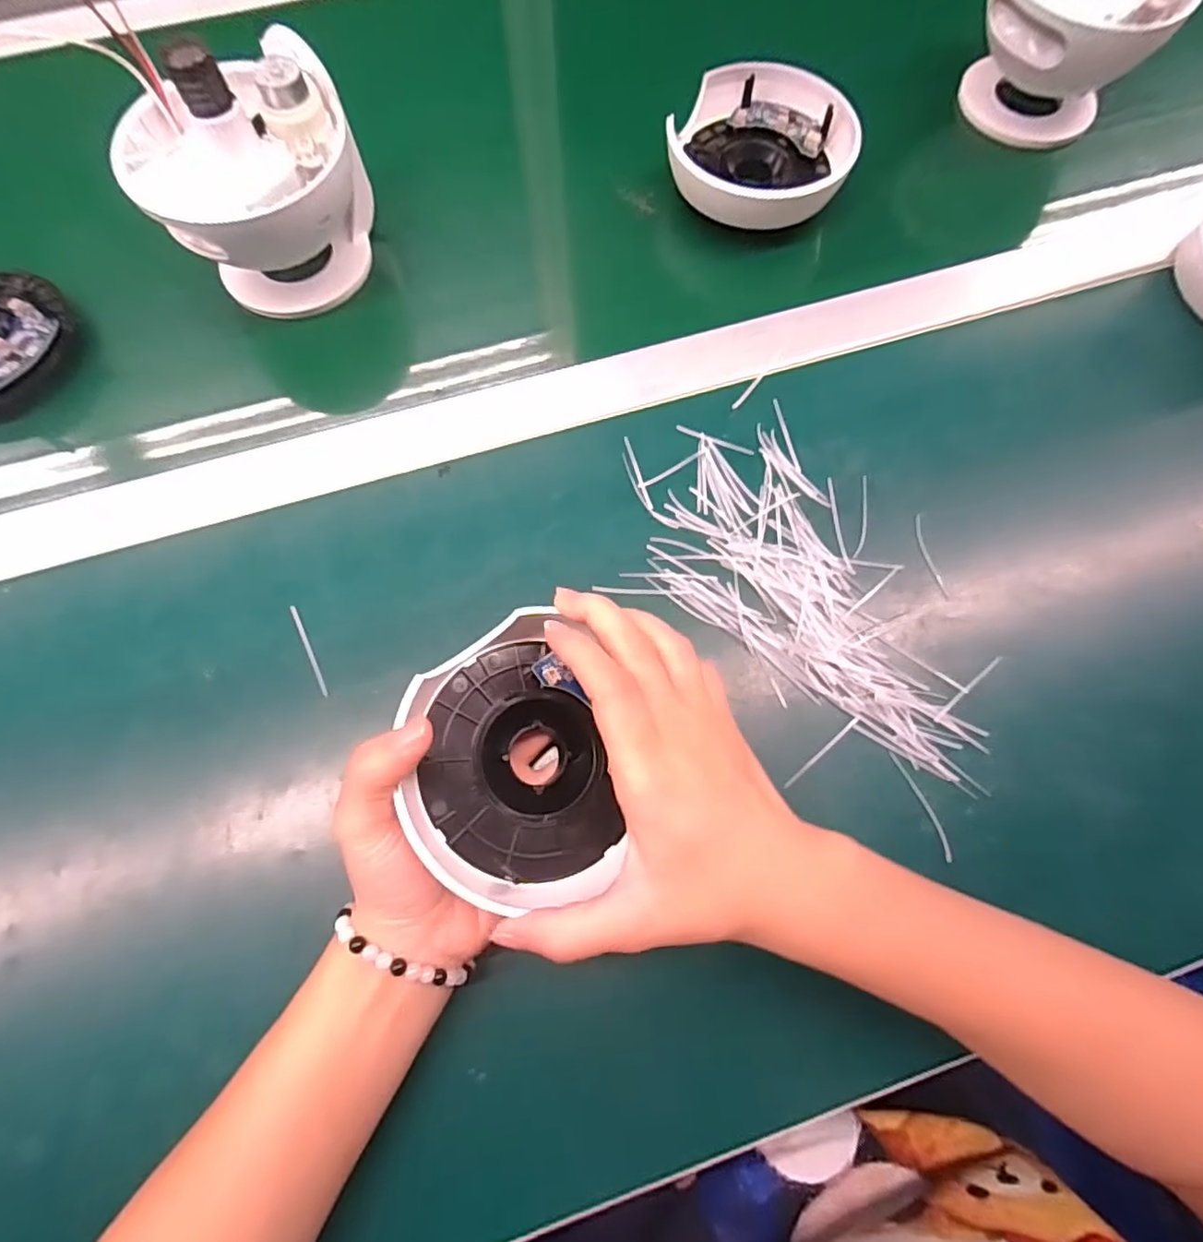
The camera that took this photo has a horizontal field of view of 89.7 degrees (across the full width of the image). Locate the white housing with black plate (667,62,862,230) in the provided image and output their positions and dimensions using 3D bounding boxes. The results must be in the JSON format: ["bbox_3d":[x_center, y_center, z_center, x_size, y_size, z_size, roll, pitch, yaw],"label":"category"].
[{"bbox_3d":[0.110,-0.313,0.396,0.110,0.035,0.109,0,72,0],"label":"white housing with black plate"}]

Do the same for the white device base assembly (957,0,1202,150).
[{"bbox_3d":[0.306,-0.388,0.398,0.116,0.119,0.102,33,75,10],"label":"white device base assembly"}]

